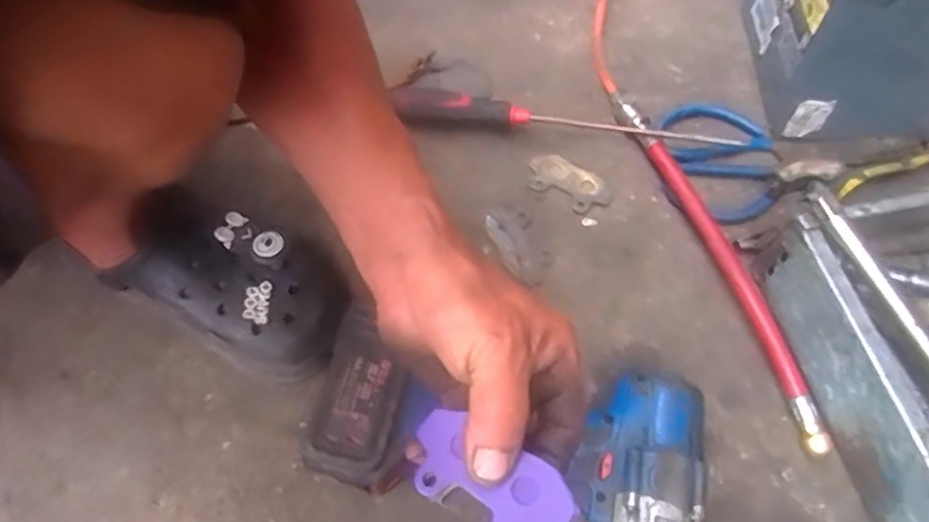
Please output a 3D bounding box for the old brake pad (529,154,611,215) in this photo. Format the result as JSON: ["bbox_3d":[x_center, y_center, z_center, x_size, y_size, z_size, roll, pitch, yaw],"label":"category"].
[{"bbox_3d":[0.088,-0.066,0.551,0.074,0.005,0.040,32,66,16],"label":"old brake pad"}]

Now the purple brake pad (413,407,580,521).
[{"bbox_3d":[0.009,0.094,0.278,0.075,0.005,0.037,26,65,22],"label":"purple brake pad"}]

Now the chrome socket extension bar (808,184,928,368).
[{"bbox_3d":[0.301,0.059,0.421,0.020,0.013,0.253,-29,81,-15],"label":"chrome socket extension bar"}]

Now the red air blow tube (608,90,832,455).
[{"bbox_3d":[0.190,-0.015,0.513,0.023,0.030,0.331,-15,63,-8],"label":"red air blow tube"}]

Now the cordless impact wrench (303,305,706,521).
[{"bbox_3d":[0.015,0.151,0.400,0.236,0.079,0.206,16,63,8],"label":"cordless impact wrench"}]

